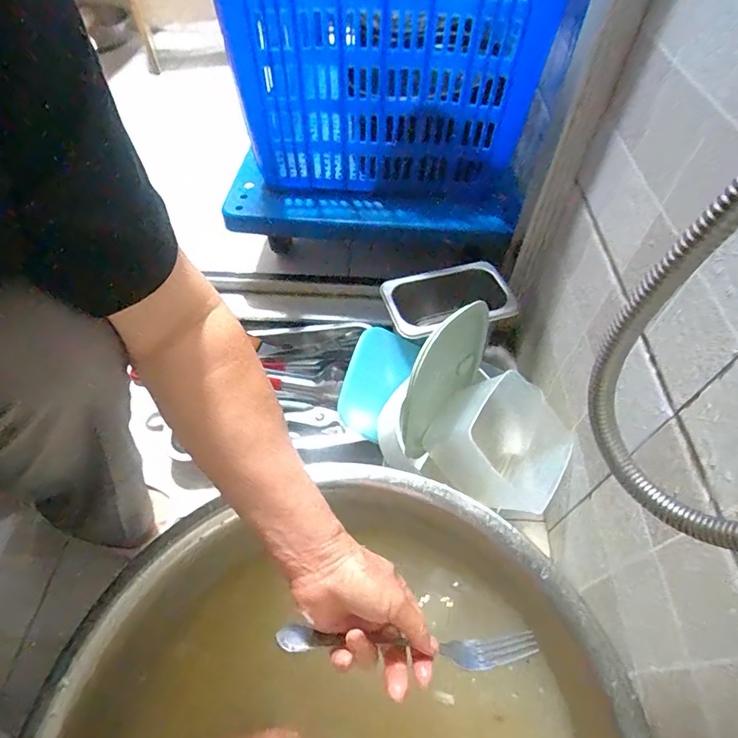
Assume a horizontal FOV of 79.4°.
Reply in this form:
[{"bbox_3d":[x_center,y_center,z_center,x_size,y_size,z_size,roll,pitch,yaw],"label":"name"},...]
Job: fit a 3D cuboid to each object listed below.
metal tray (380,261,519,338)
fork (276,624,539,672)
[{"bbox_3d":[0.105,-0.096,0.596,0.165,0.023,0.102,-16,56,-11],"label":"metal tray"},{"bbox_3d":[0.029,0.222,0.357,0.203,0.032,0.025,5,54,-1],"label":"fork"}]

